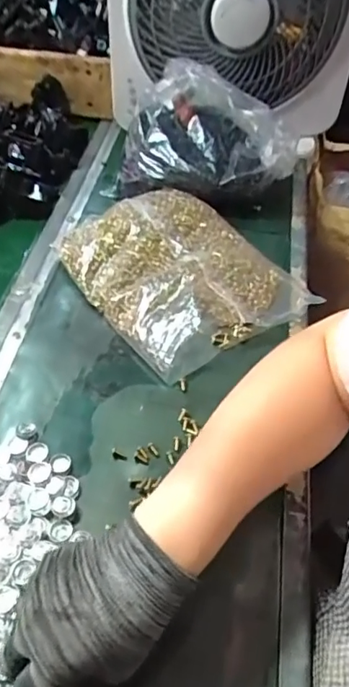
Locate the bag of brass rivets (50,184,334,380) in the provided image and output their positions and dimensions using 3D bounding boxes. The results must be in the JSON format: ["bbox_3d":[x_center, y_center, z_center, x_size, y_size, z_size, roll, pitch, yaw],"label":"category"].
[{"bbox_3d":[0.004,-0.087,0.588,0.196,0.043,0.241,-29,56,-25],"label":"bag of brass rivets"}]

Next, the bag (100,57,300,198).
[{"bbox_3d":[0.040,-0.267,0.663,0.216,0.111,0.149,6,49,3],"label":"bag"}]

